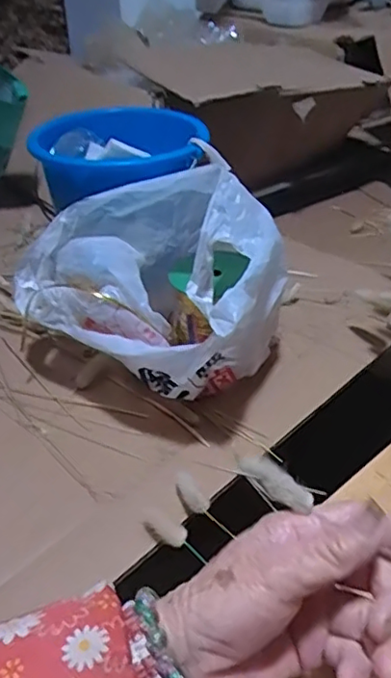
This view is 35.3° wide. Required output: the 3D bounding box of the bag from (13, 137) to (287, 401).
[{"bbox_3d":[-0.050,-0.045,0.623,0.258,0.202,0.194,15,40,20],"label":"bag"}]

